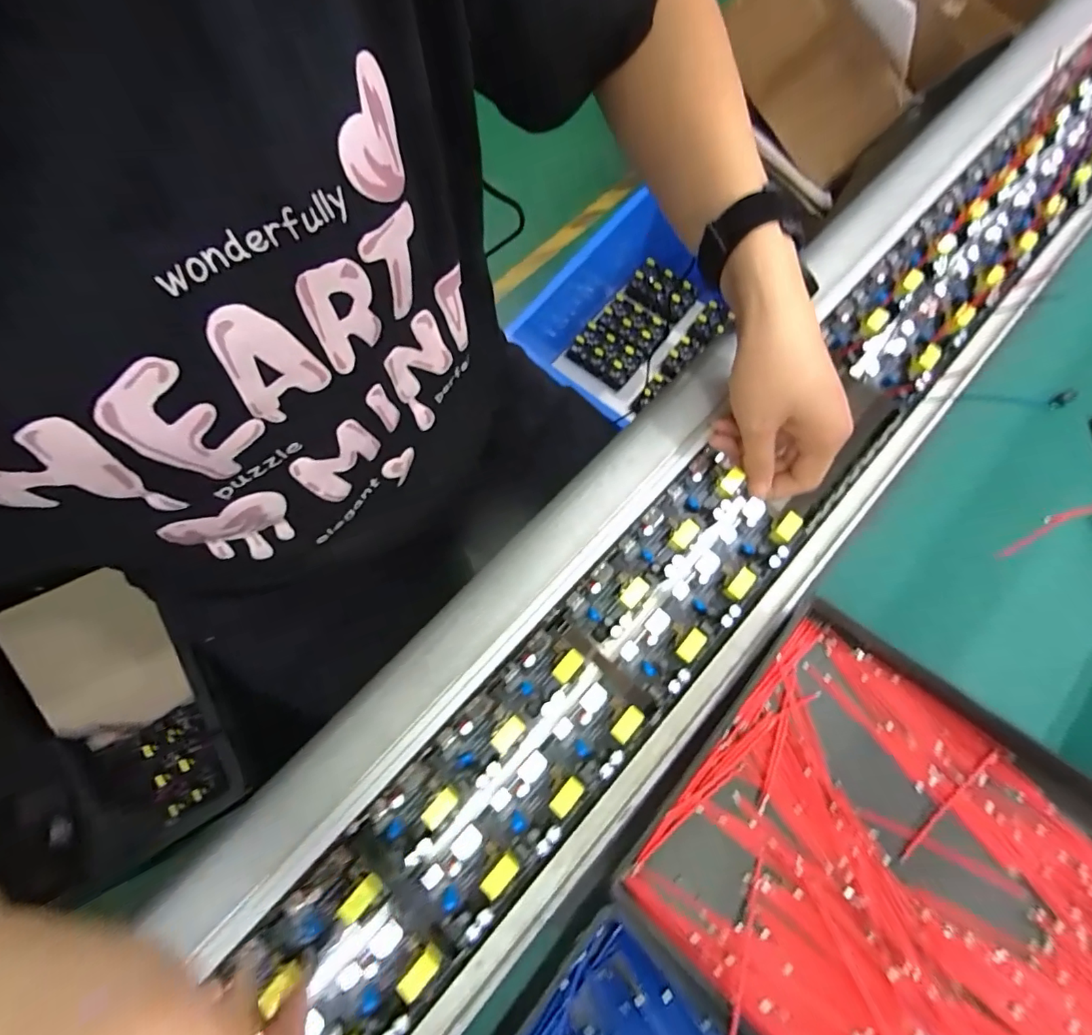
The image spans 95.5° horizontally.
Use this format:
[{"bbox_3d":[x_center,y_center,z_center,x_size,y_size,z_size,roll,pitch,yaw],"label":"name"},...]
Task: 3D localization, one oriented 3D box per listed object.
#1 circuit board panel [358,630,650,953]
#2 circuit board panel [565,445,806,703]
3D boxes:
[{"bbox_3d":[-0.023,0.147,0.283,0.080,0.018,0.157,43,76,10],"label":"circuit board panel"},{"bbox_3d":[0.091,0.034,0.323,0.085,0.019,0.148,41,76,10],"label":"circuit board panel"}]

